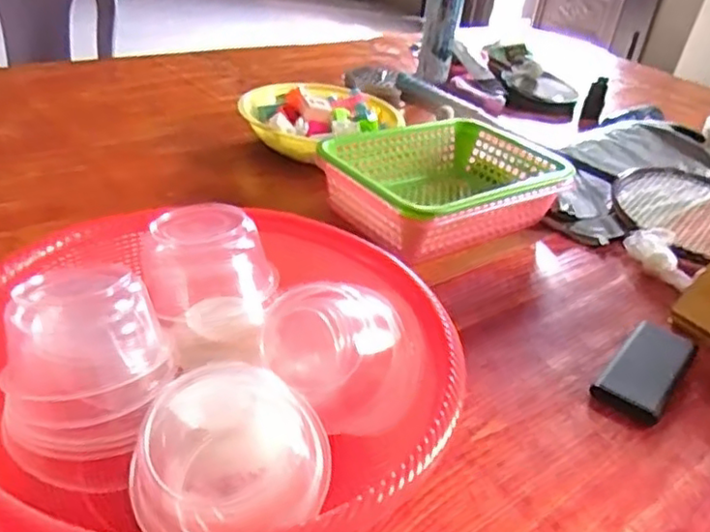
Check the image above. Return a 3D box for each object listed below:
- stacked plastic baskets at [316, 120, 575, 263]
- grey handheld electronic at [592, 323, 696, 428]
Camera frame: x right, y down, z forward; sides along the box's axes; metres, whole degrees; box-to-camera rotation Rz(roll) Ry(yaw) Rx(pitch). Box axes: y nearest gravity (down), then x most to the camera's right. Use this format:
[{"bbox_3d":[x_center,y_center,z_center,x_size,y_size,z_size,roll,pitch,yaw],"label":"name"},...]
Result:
[{"bbox_3d":[0.116,-0.107,0.875,0.291,0.091,0.222,-16,39,-32],"label":"stacked plastic baskets"},{"bbox_3d":[0.290,0.104,0.652,0.062,0.015,0.147,28,38,30],"label":"grey handheld electronic"}]

